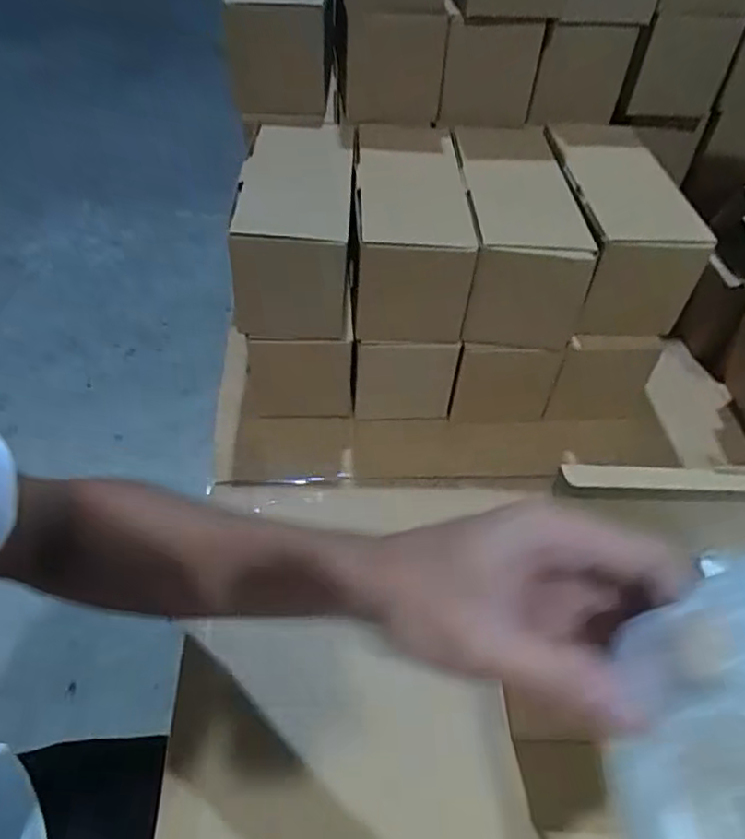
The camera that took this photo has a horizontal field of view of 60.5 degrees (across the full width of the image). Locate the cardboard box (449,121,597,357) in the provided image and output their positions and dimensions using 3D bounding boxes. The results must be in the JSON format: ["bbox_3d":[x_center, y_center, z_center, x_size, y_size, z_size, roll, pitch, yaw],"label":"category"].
[{"bbox_3d":[0.134,-0.181,0.610,0.094,0.106,0.244,5,44,-1],"label":"cardboard box"}]

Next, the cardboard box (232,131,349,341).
[{"bbox_3d":[-0.069,-0.170,0.570,0.093,0.099,0.212,2,44,-4],"label":"cardboard box"}]

